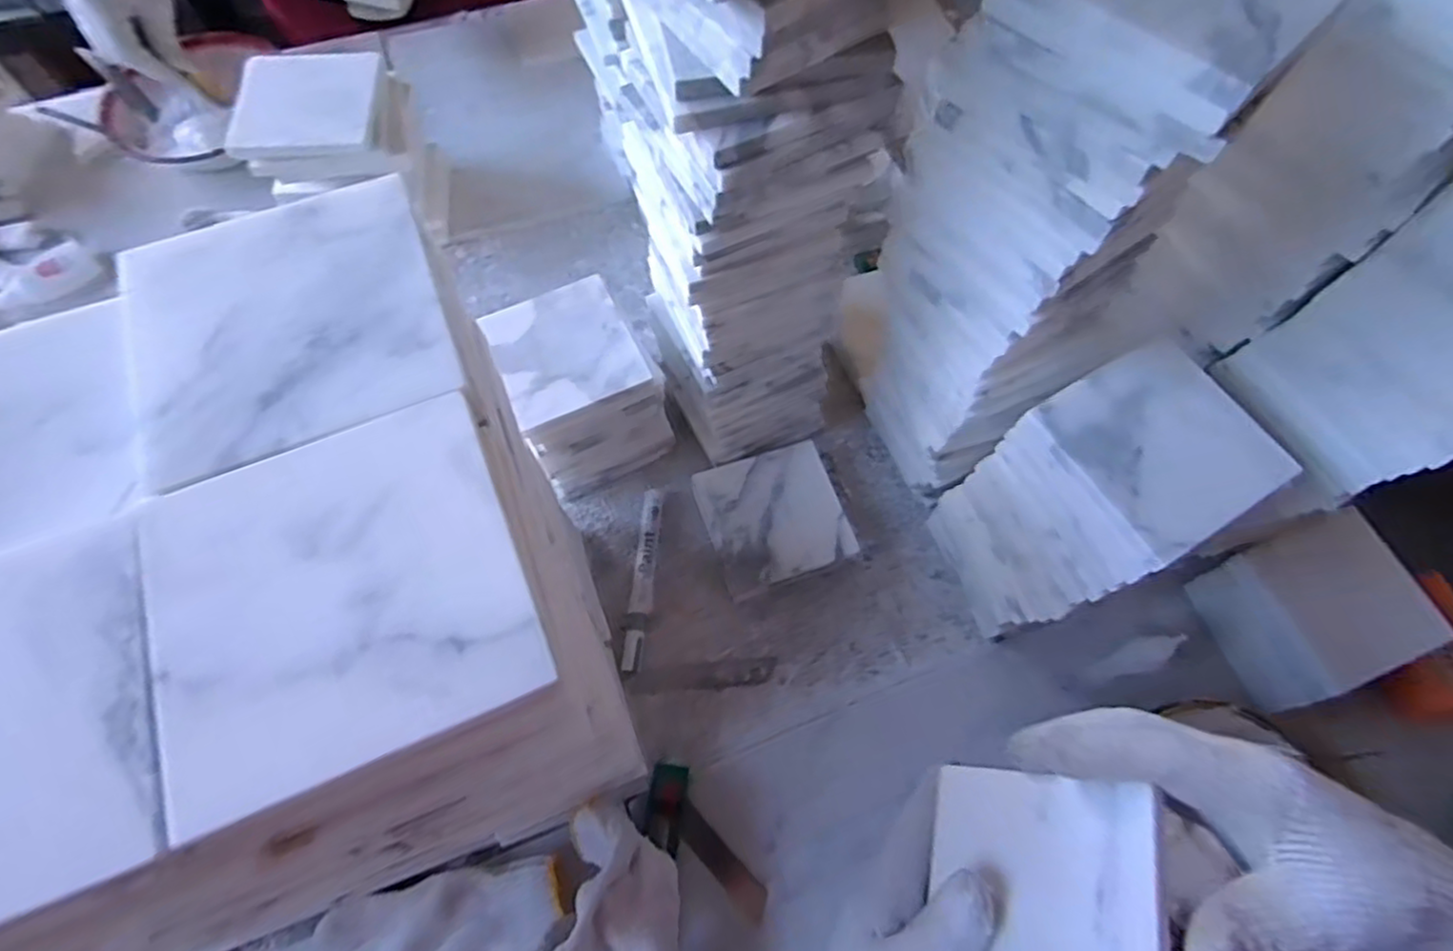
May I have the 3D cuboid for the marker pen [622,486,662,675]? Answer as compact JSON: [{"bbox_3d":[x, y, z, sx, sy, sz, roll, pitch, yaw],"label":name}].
[{"bbox_3d":[-0.064,0.078,0.553,0.017,0.014,0.146,5,66,-1],"label":"marker pen"}]

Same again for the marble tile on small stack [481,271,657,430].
[{"bbox_3d":[-0.114,-0.089,0.500,0.093,0.009,0.100,-21,69,-12],"label":"marble tile on small stack"}]

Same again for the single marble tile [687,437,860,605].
[{"bbox_3d":[0.037,0.031,0.555,0.101,0.017,0.105,-19,66,-8],"label":"single marble tile"}]

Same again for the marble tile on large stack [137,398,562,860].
[{"bbox_3d":[-0.111,0.032,0.202,0.100,0.010,0.099,-21,69,-12],"label":"marble tile on large stack"}]

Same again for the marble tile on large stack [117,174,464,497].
[{"bbox_3d":[-0.149,-0.052,0.240,0.100,0.012,0.096,-21,69,-12],"label":"marble tile on large stack"}]

